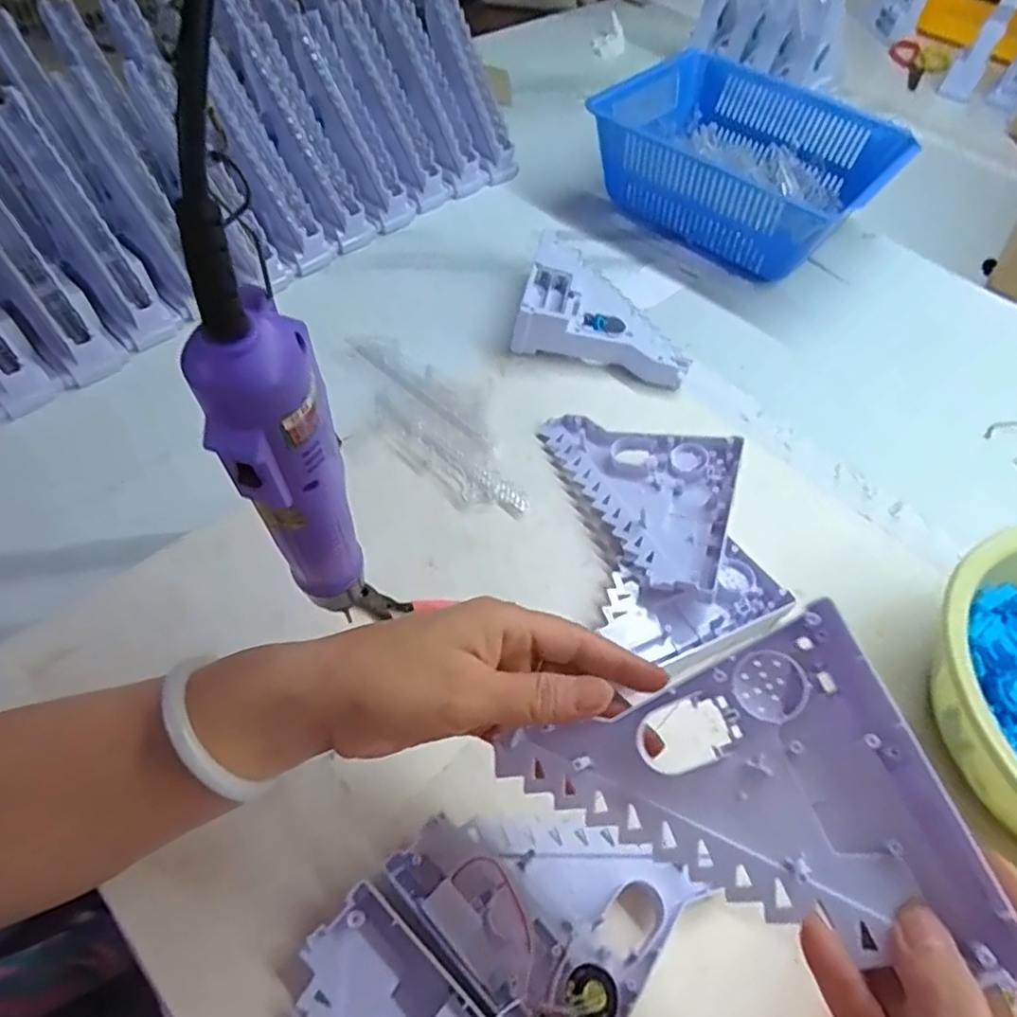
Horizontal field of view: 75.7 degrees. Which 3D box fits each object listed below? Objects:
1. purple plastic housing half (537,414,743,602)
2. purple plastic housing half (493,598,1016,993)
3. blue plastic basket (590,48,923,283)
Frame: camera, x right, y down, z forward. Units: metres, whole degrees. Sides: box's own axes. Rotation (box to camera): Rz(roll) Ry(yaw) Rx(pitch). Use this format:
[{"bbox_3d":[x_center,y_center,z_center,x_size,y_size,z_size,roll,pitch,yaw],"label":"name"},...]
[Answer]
[{"bbox_3d":[0.086,-0.008,0.492,0.152,0.019,0.136,10,60,19],"label":"purple plastic housing half"},{"bbox_3d":[0.088,0.128,0.257,0.151,0.016,0.127,-26,67,7],"label":"purple plastic housing half"},{"bbox_3d":[0.260,-0.383,0.740,0.294,0.104,0.249,35,59,18],"label":"blue plastic basket"}]

